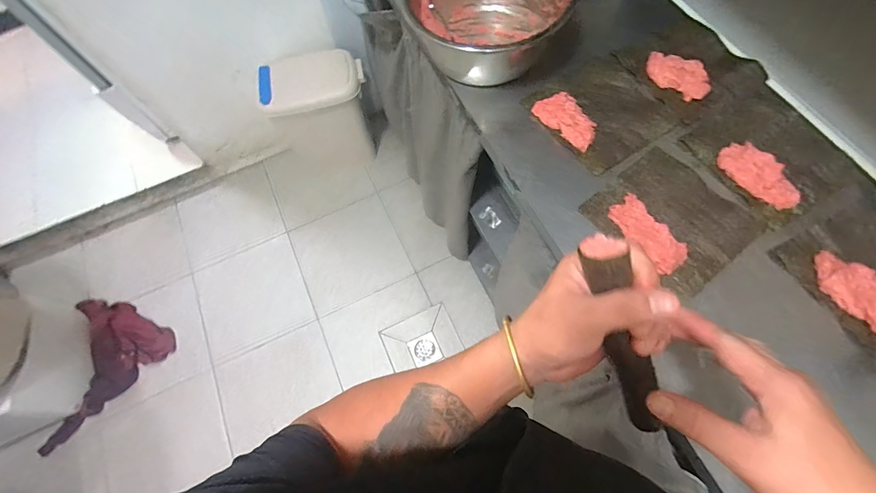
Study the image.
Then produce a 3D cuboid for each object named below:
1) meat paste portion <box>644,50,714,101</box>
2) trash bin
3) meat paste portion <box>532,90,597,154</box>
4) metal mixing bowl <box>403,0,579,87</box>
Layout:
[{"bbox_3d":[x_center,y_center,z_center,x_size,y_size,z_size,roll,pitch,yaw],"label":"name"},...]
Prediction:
[{"bbox_3d":[0.421,-0.302,0.674,0.111,0.022,0.062,32,72,17],"label":"meat paste portion"},{"bbox_3d":[-0.427,-0.477,1.475,0.379,0.444,0.180,-21,66,-5],"label":"trash bin"},{"bbox_3d":[0.222,-0.219,0.657,0.057,0.027,0.120,-36,68,-11],"label":"meat paste portion"},{"bbox_3d":[0.099,-0.433,0.710,0.266,0.101,0.266,-2,66,4],"label":"metal mixing bowl"}]

